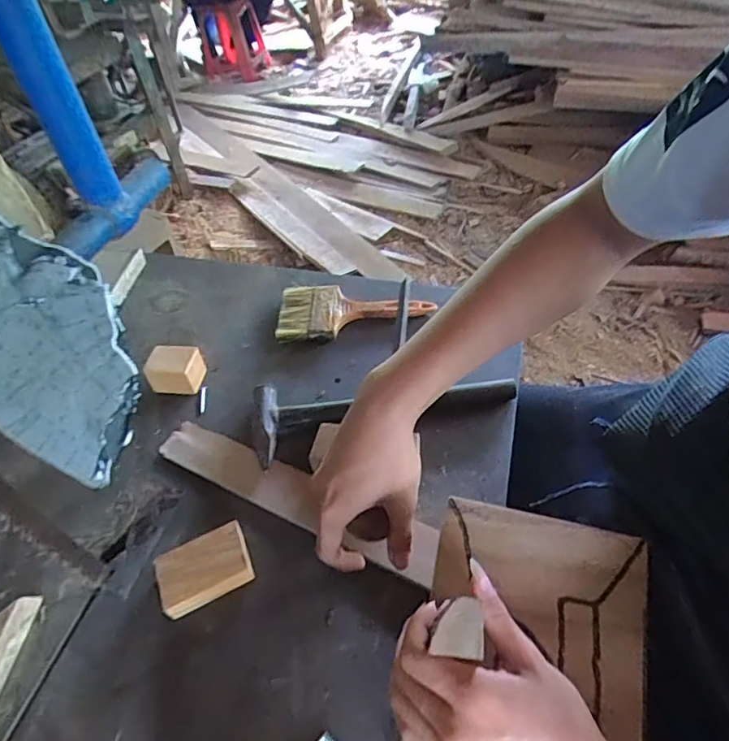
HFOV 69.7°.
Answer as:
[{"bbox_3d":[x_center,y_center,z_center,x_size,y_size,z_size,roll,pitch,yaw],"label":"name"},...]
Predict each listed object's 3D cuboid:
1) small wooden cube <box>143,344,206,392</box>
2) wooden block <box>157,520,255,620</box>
[{"bbox_3d":[-0.211,-0.001,0.586,0.056,0.038,0.040,-1,49,5],"label":"small wooden cube"},{"bbox_3d":[-0.133,0.164,0.436,0.073,0.027,0.049,-22,51,-13],"label":"wooden block"}]

